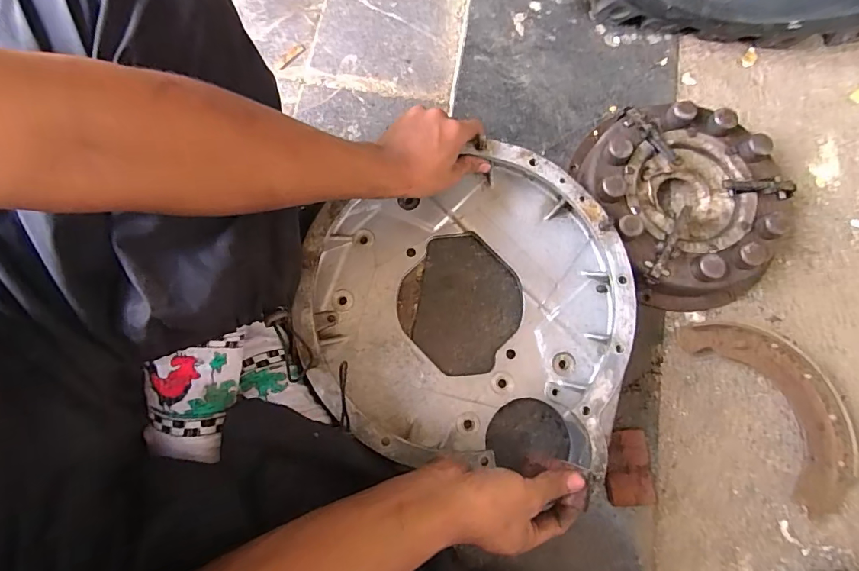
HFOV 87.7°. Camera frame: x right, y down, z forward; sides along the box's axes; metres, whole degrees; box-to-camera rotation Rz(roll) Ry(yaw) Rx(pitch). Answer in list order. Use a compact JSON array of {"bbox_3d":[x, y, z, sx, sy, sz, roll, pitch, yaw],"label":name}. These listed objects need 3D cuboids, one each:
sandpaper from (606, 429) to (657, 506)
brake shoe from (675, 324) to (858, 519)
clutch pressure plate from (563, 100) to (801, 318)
[{"bbox_3d":[0.220,0.202,0.493,0.053,0.007,0.078,-5,77,-1],"label":"sandpaper"},{"bbox_3d":[0.380,0.123,0.493,0.099,0.039,0.218,-29,79,-7],"label":"brake shoe"},{"bbox_3d":[0.302,-0.098,0.530,0.220,0.061,0.241,0,77,0],"label":"clutch pressure plate"}]

